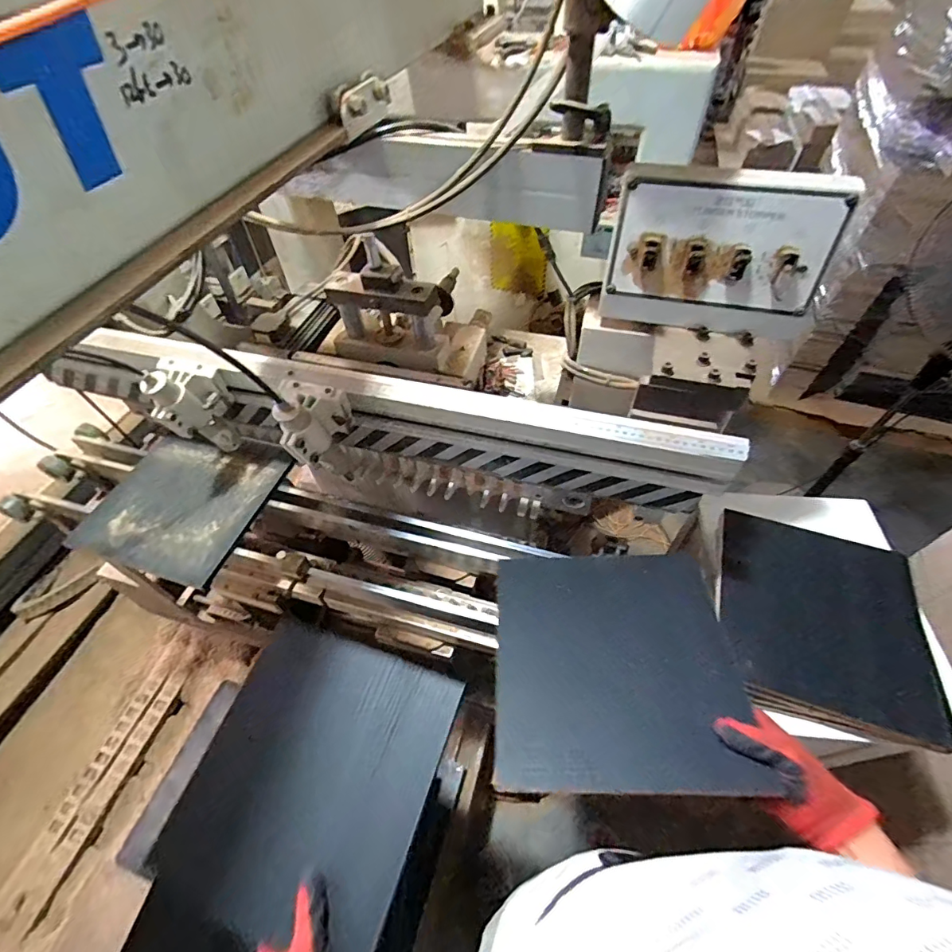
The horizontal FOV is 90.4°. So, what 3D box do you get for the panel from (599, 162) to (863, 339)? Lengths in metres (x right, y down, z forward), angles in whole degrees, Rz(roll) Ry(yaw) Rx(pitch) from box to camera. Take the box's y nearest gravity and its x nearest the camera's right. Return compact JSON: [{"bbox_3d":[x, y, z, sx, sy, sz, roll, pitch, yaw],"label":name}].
[{"bbox_3d":[0.278,-0.258,0.549,0.231,0.153,0.081,13,54,12],"label":"panel"}]

